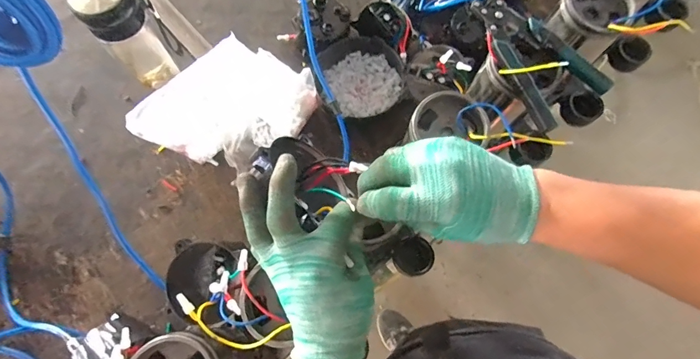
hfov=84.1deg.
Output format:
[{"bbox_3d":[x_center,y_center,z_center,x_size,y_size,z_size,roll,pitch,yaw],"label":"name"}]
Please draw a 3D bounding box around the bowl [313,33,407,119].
[{"bbox_3d":[0.014,-0.173,0.644,0.140,0.050,0.145,0,73,-2],"label":"bowl"}]

